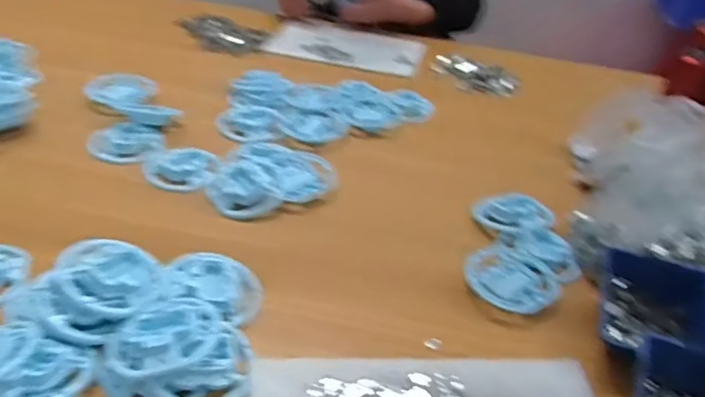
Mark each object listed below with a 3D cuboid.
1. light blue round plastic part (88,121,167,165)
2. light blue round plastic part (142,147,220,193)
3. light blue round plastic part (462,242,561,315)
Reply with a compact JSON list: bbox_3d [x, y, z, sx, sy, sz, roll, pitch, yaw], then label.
[{"bbox_3d":[-0.336,-0.083,0.892,0.105,0.014,0.091,6,36,-1],"label":"light blue round plastic part"},{"bbox_3d":[-0.240,-0.040,0.843,0.098,0.019,0.092,-1,37,-10],"label":"light blue round plastic part"},{"bbox_3d":[0.190,0.096,0.726,0.107,0.013,0.099,4,36,-3],"label":"light blue round plastic part"}]

